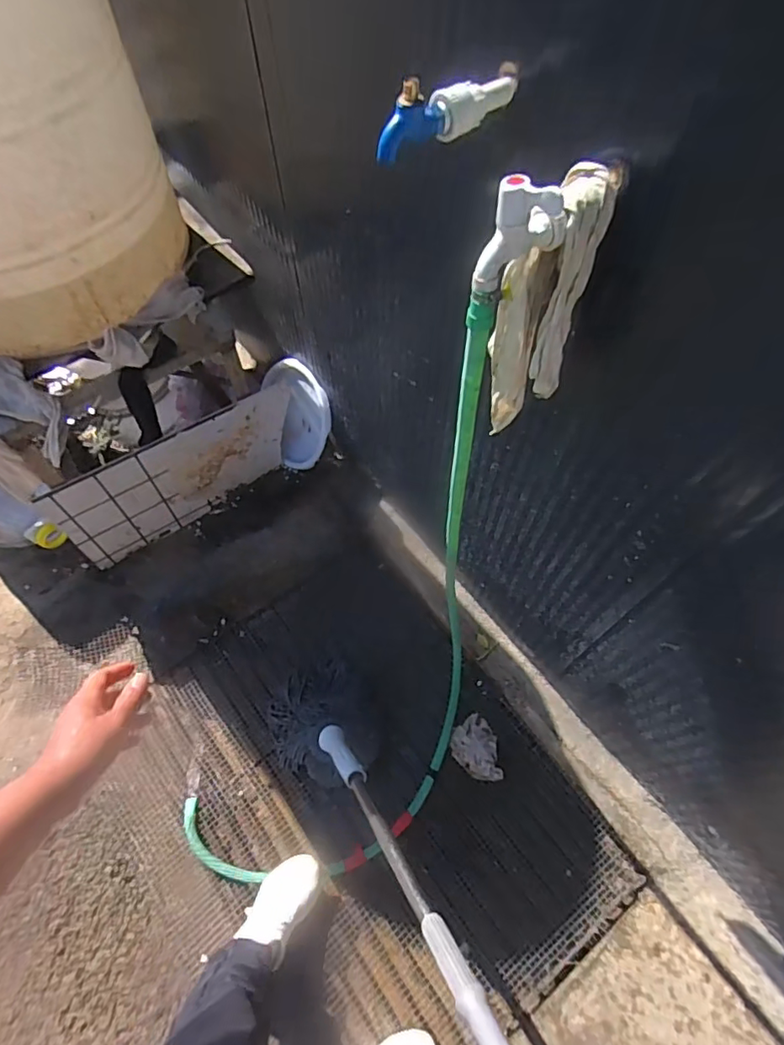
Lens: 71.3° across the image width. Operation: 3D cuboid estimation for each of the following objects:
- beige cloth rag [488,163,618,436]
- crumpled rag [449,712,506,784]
[{"bbox_3d":[0.150,-0.207,0.581,0.080,0.285,0.060,12,54,4],"label":"beige cloth rag"},{"bbox_3d":[0.193,0.522,1.261,0.098,0.036,0.141,-13,63,-7],"label":"crumpled rag"}]

